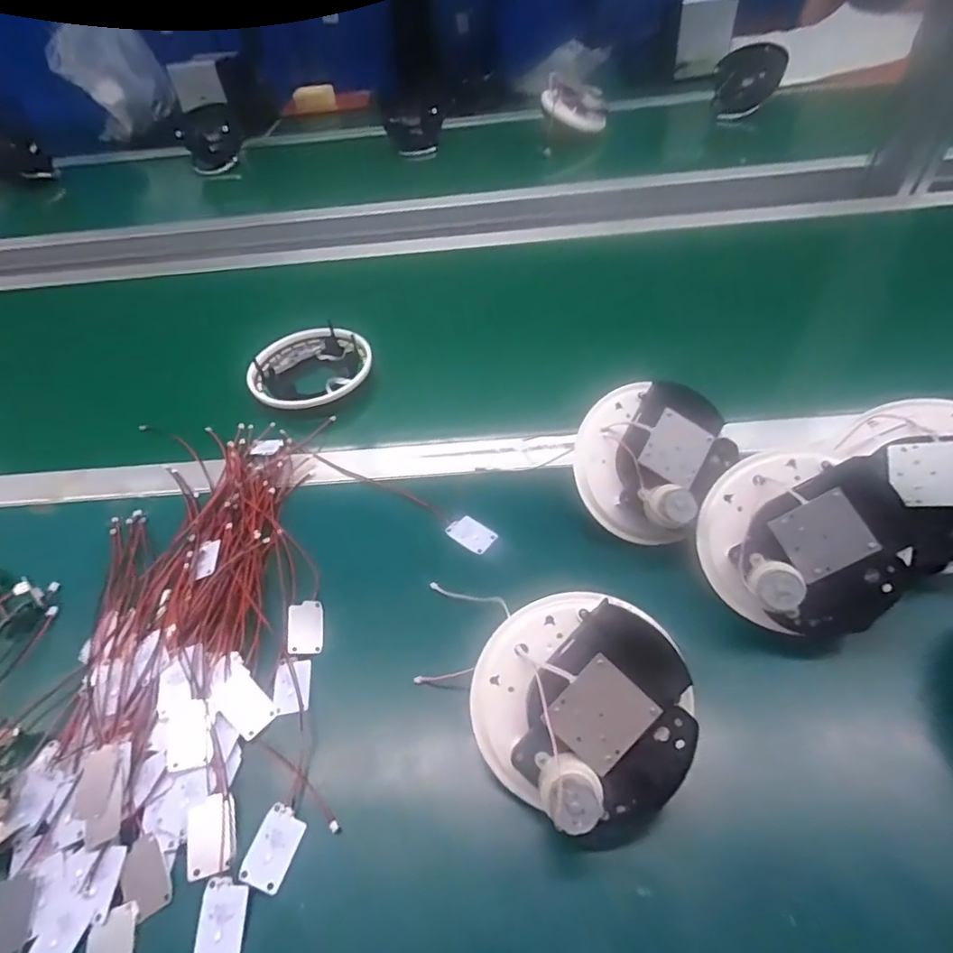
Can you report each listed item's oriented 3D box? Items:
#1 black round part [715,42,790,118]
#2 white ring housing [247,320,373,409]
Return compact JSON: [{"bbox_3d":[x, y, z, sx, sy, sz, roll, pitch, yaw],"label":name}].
[{"bbox_3d":[0.534,-0.796,1.072,0.037,0.130,0.150,8,63,-41],"label":"black round part"},{"bbox_3d":[-0.186,-0.125,0.608,0.131,0.030,0.113,-19,49,-11],"label":"white ring housing"}]

